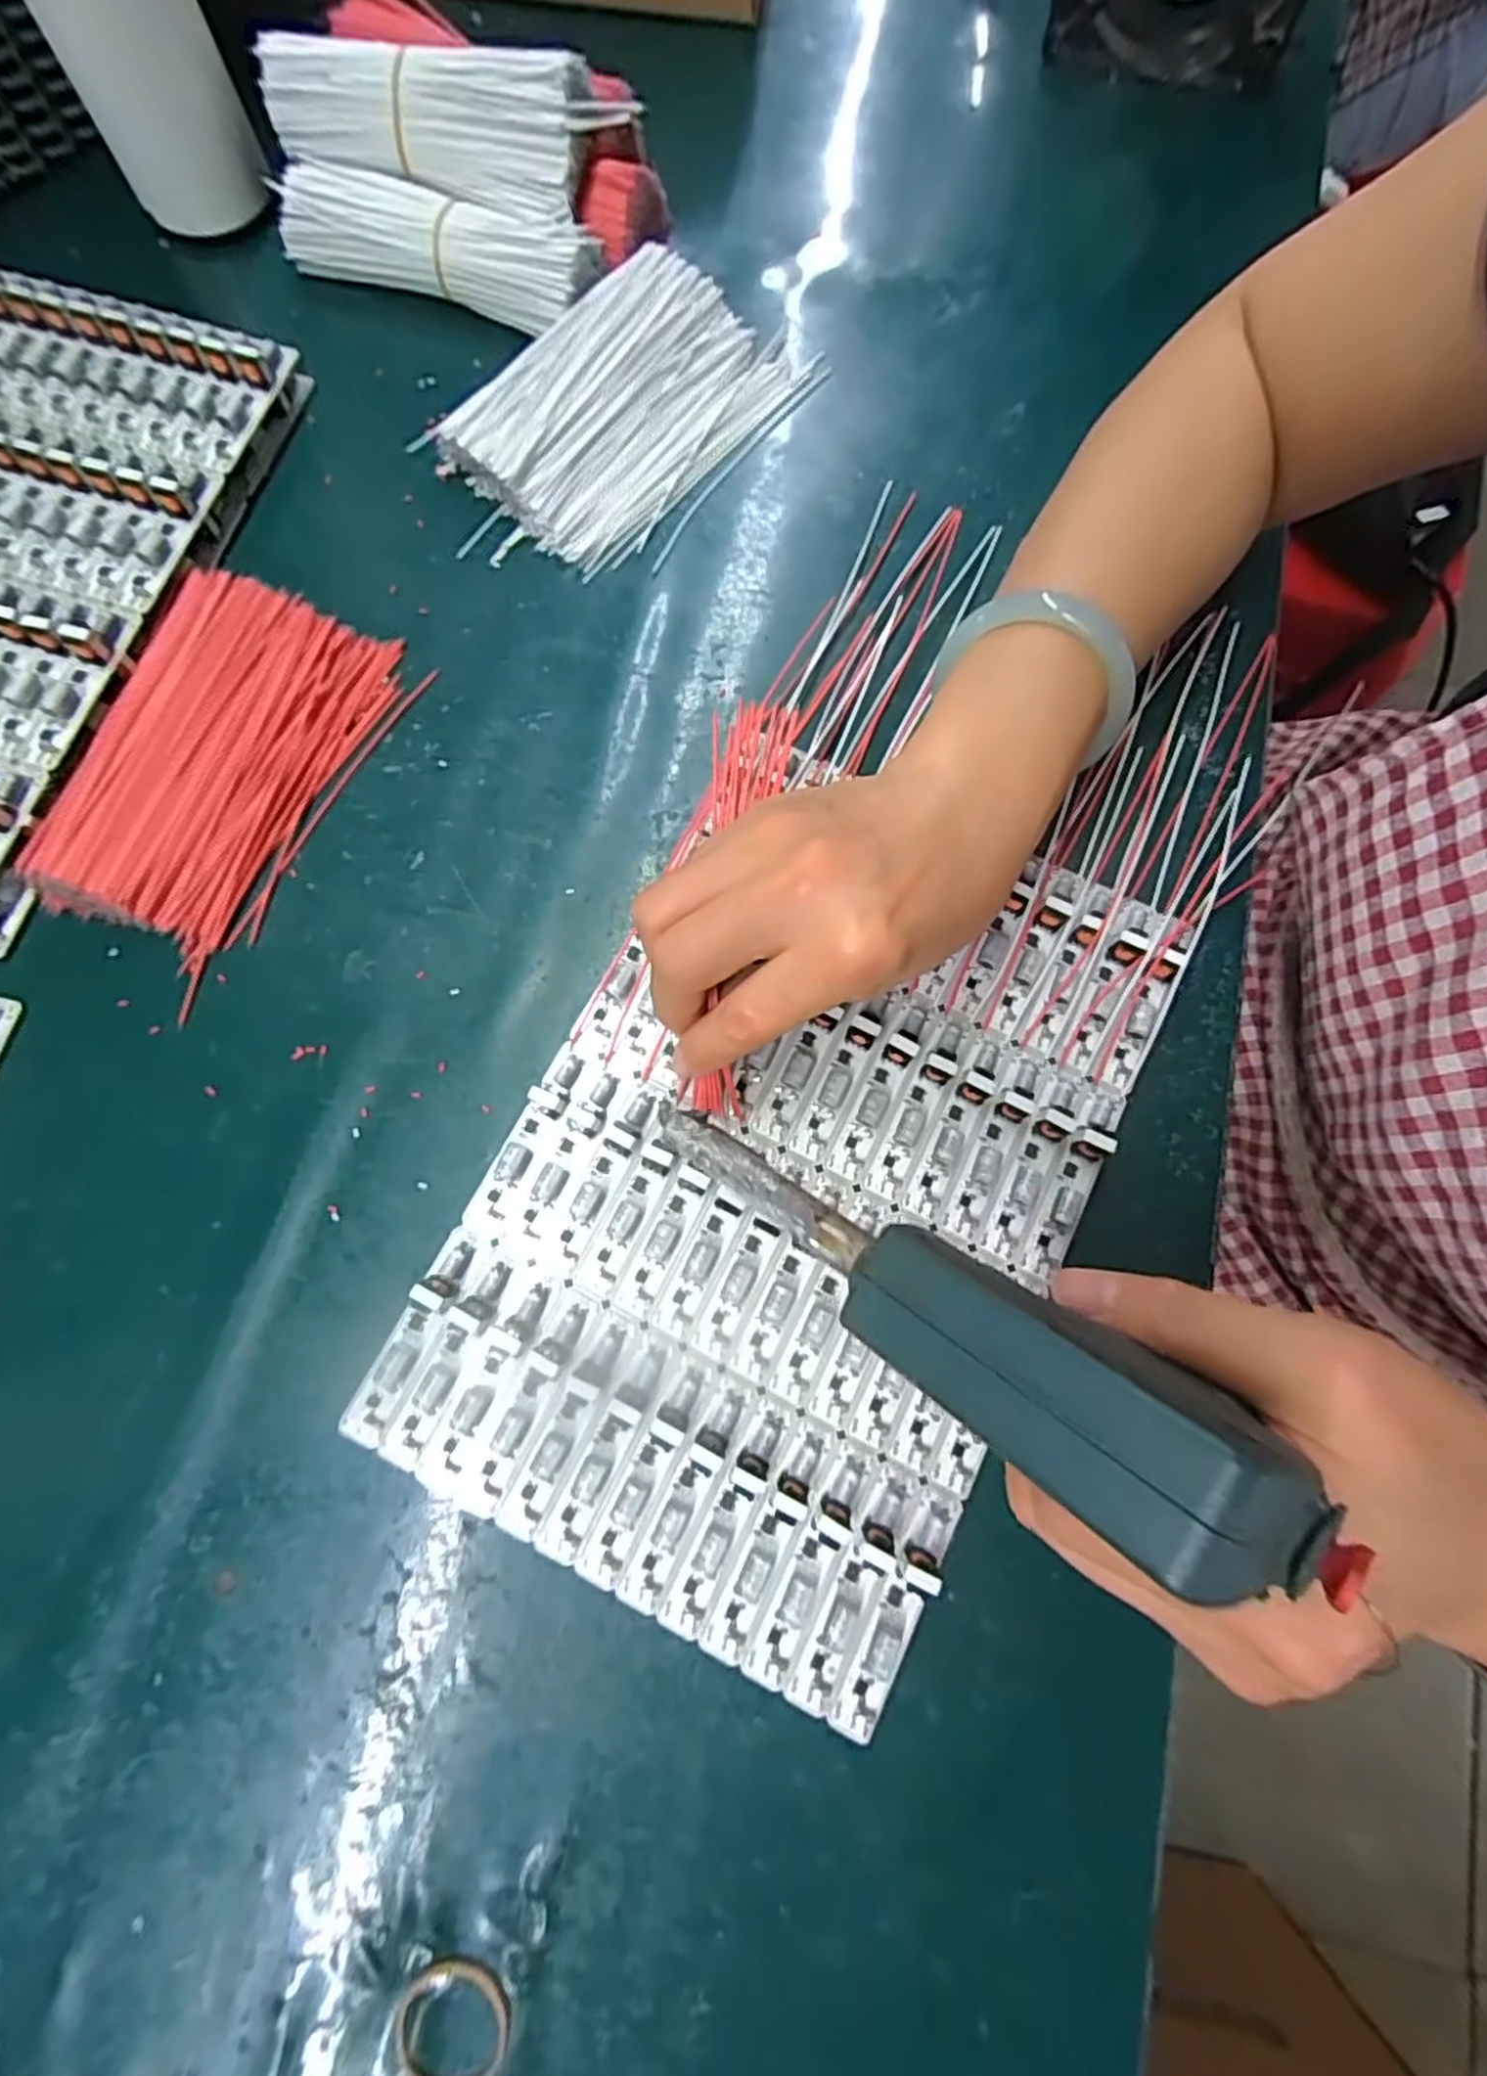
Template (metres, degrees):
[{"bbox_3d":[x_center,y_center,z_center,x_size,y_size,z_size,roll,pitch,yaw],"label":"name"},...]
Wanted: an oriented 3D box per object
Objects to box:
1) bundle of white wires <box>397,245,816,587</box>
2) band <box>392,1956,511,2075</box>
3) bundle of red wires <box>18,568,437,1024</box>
[{"bbox_3d":[-0.054,-0.286,0.343,0.110,0.025,0.158,35,78,7],"label":"bundle of white wires"},{"bbox_3d":[-0.083,0.281,0.215,0.032,0.004,0.030,0,76,-1],"label":"band"},{"bbox_3d":[-0.212,-0.110,0.299,0.101,0.018,0.153,25,77,5],"label":"bundle of red wires"}]

